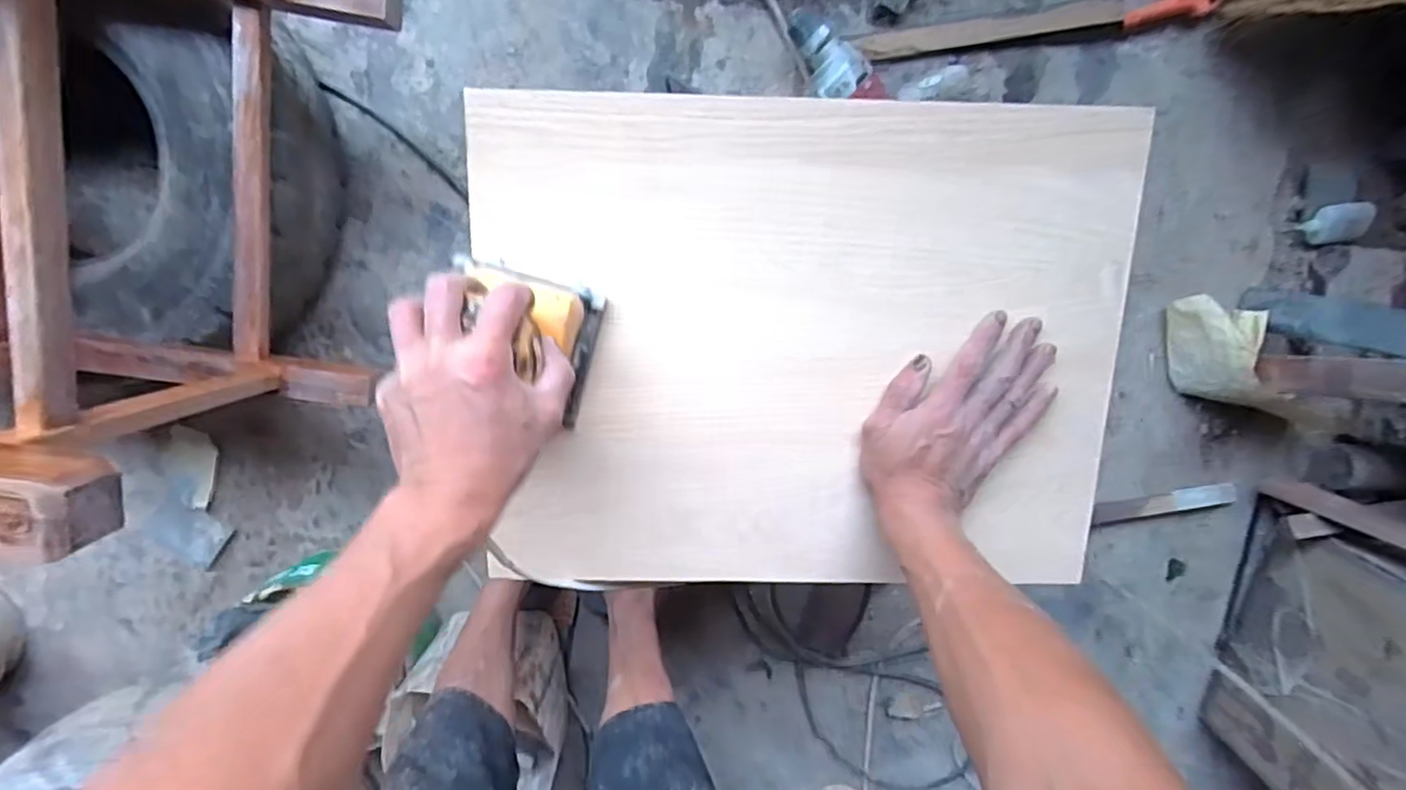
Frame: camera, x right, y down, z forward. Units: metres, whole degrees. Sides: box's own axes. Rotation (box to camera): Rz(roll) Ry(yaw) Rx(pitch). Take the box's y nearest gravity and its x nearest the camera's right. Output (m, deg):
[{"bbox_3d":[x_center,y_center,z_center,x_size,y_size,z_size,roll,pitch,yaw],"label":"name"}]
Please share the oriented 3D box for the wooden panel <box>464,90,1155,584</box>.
[{"bbox_3d":[0.089,-0.037,0.511,0.465,0.018,0.363,1,97,-2],"label":"wooden panel"}]

